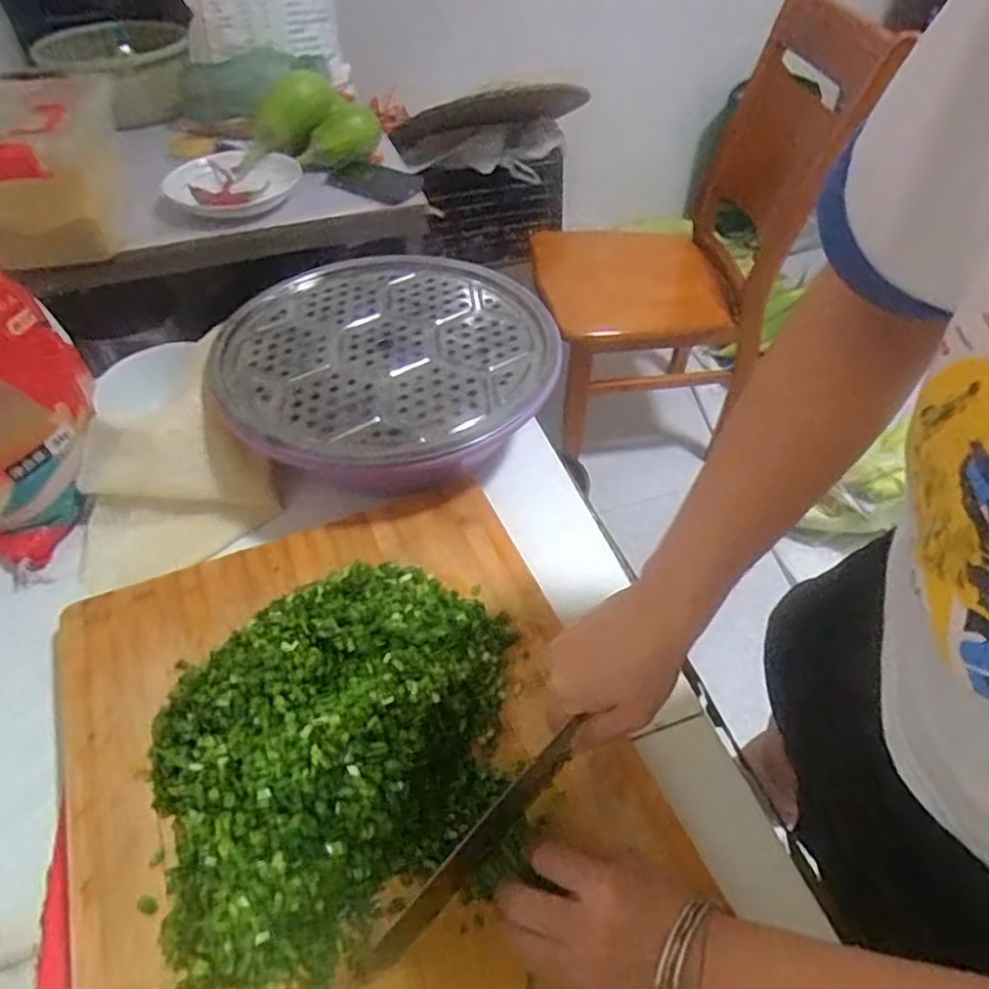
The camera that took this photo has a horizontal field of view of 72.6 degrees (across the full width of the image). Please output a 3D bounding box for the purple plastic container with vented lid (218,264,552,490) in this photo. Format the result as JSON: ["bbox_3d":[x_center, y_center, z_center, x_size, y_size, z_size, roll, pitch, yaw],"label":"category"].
[{"bbox_3d":[-0.107,-0.130,0.699,0.325,0.092,0.334,7,48,7],"label":"purple plastic container with vented lid"}]

